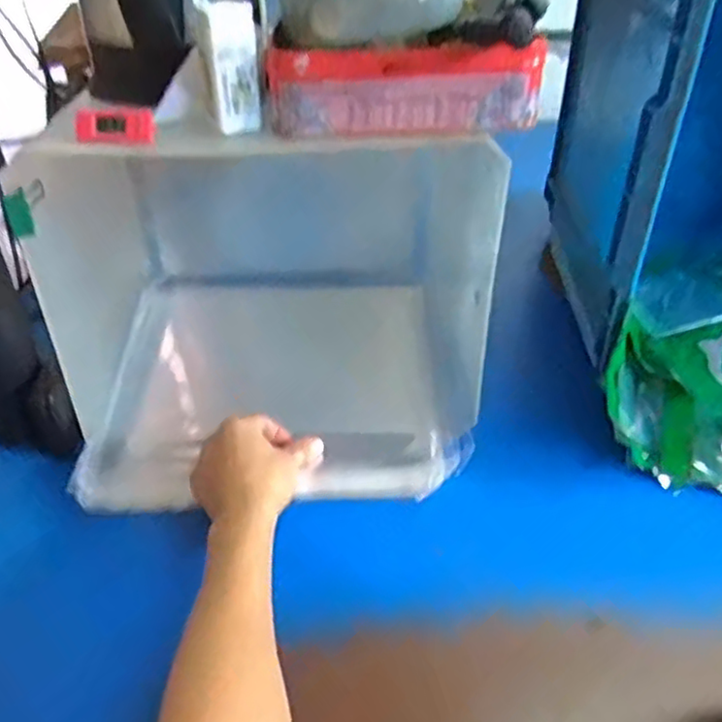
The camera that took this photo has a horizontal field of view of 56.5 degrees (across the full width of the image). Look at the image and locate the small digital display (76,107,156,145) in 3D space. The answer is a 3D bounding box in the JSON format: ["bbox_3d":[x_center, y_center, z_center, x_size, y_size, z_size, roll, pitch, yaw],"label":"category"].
[{"bbox_3d":[-0.175,-0.169,0.481,0.055,0.022,0.015,0,38,2],"label":"small digital display"}]

